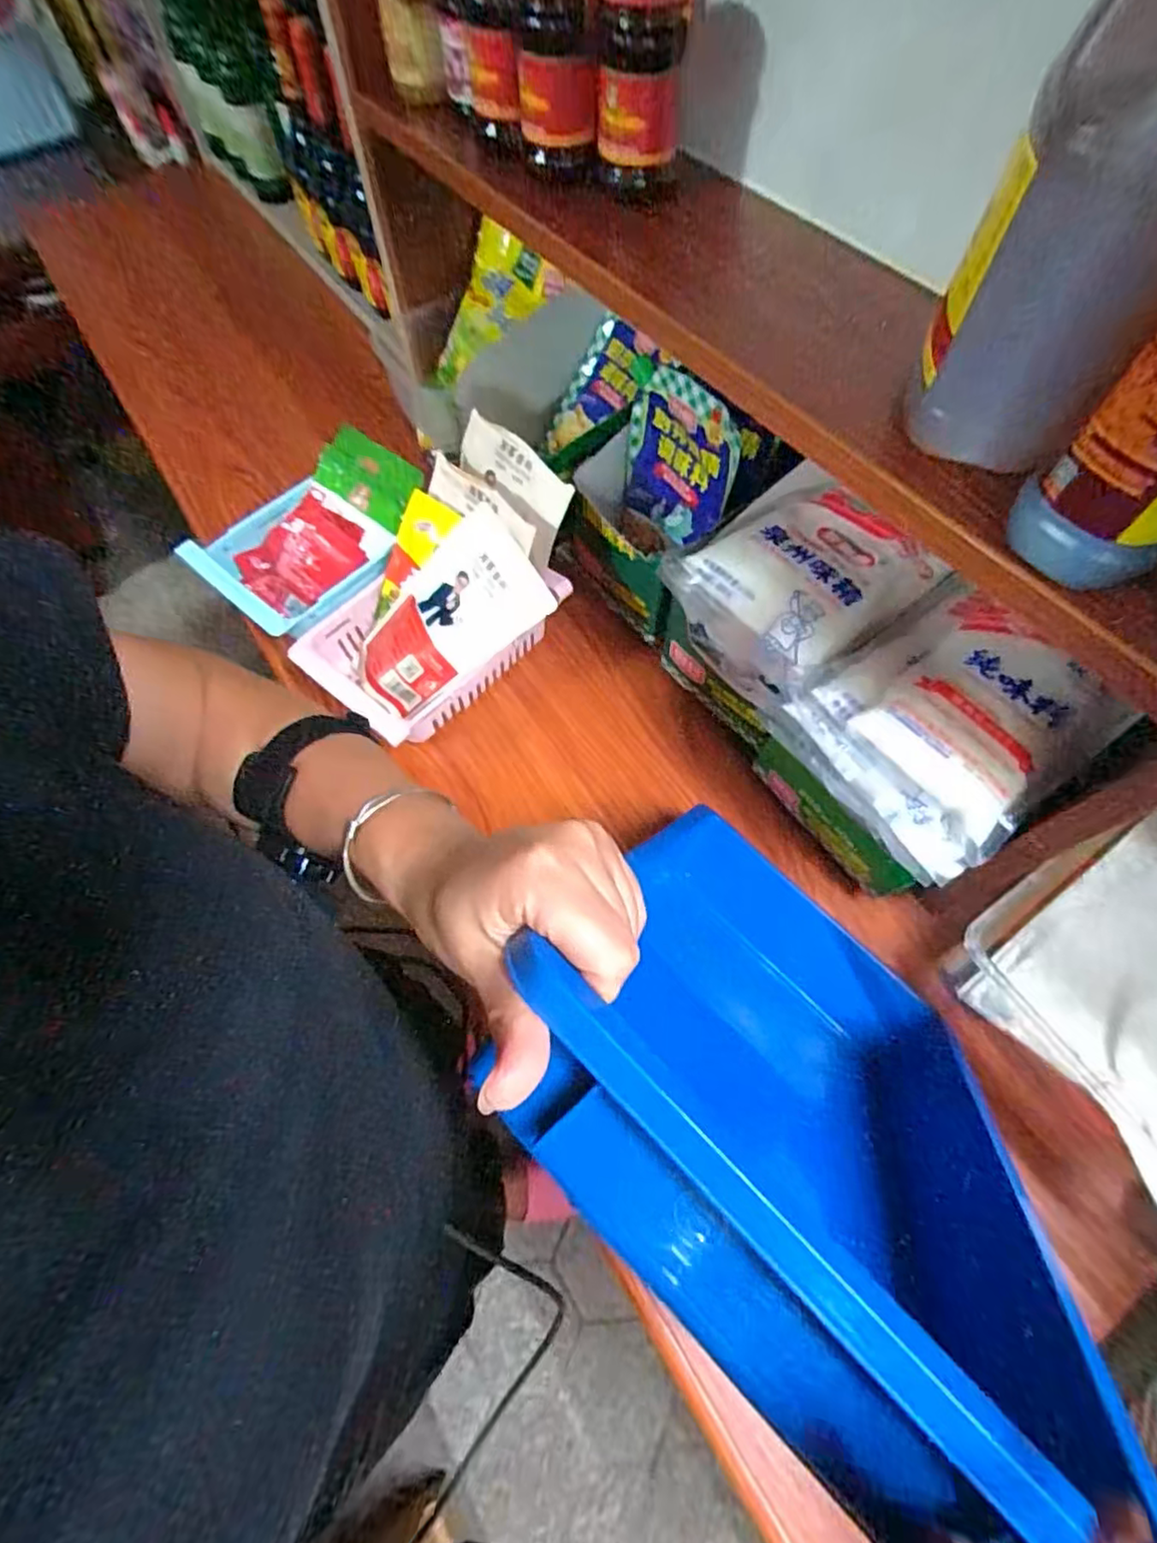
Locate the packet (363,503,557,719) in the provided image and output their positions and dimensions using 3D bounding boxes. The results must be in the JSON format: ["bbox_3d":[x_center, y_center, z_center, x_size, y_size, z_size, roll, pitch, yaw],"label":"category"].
[{"bbox_3d":[-0.123,-0.140,0.576,0.188,0.016,0.119,-36,77,17],"label":"packet"}]

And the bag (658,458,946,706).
[{"bbox_3d":[0.187,-0.149,0.524,0.180,0.077,0.157,-28,66,-13],"label":"bag"}]

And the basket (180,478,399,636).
[{"bbox_3d":[-0.291,-0.219,0.659,0.156,0.043,0.160,37,69,18],"label":"basket"}]

